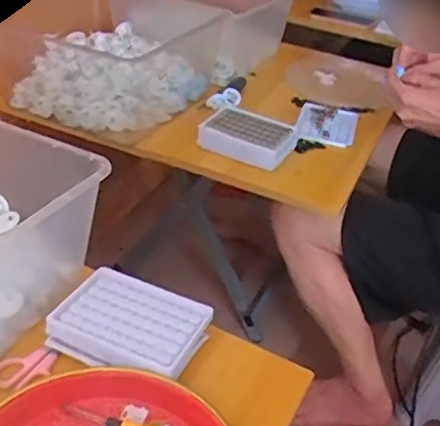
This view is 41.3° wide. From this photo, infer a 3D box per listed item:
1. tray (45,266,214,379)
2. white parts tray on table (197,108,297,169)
[{"bbox_3d":[-0.085,0.105,0.559,0.131,0.019,0.101,18,37,14],"label":"tray"},{"bbox_3d":[0.043,-0.119,0.889,0.134,0.040,0.105,20,38,16],"label":"white parts tray on table"}]

